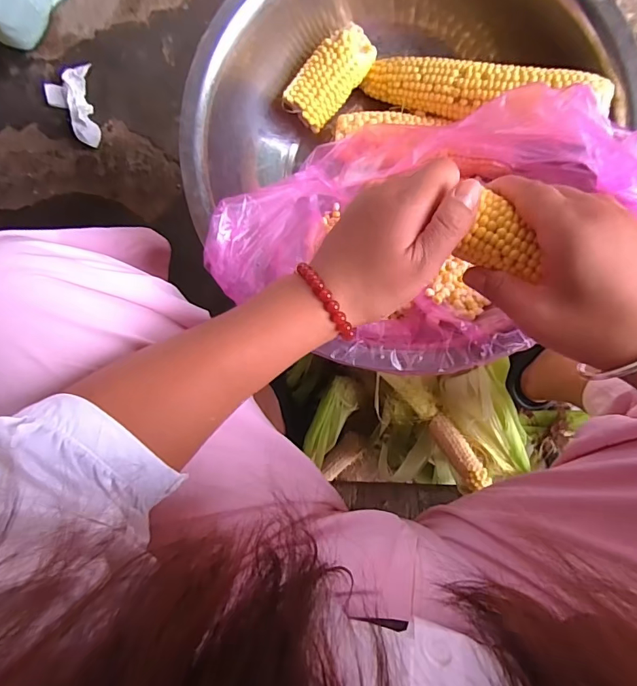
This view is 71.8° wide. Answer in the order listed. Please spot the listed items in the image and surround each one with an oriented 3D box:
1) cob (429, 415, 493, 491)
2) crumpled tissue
[{"bbox_3d":[0.182,0.141,0.566,0.032,0.026,0.104,-34,53,5],"label":"cob"},{"bbox_3d":[-0.398,-0.378,0.707,0.074,0.034,0.123,-6,90,4],"label":"crumpled tissue"}]

